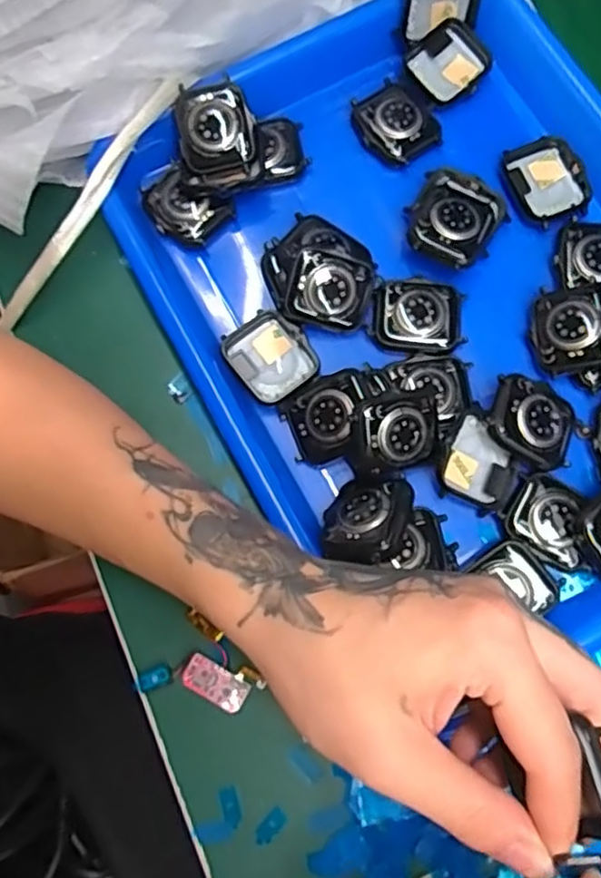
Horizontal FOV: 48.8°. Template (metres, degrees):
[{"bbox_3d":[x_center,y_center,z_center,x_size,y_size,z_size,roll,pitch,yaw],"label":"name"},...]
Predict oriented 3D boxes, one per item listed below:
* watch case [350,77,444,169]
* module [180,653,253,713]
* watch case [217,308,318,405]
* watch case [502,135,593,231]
[{"bbox_3d":[0.050,-0.170,0.355,0.040,0.011,0.046,-25,79,-5],"label":"watch case"},{"bbox_3d":[-0.039,0.112,0.306,0.031,0.008,0.016,27,79,6],"label":"module"},{"bbox_3d":[-0.014,-0.040,0.333,0.037,0.013,0.045,-36,80,-7],"label":"watch case"},{"bbox_3d":[0.129,-0.135,0.347,0.037,0.006,0.047,-15,78,-3],"label":"watch case"}]

